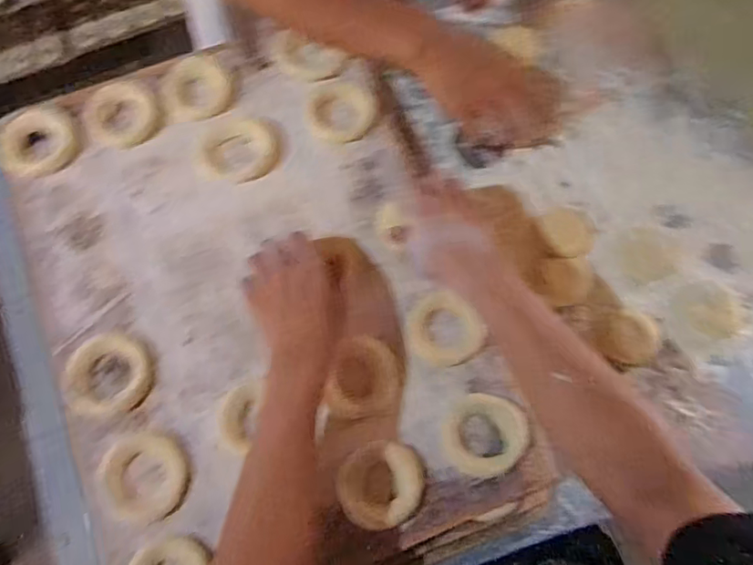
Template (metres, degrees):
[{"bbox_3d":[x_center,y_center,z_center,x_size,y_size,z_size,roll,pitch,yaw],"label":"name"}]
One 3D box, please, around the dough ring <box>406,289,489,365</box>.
[{"bbox_3d":[0.067,0.049,0.573,0.066,0.013,0.073,-37,77,-9],"label":"dough ring"}]

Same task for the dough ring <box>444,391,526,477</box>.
[{"bbox_3d":[0.105,0.148,0.550,0.080,0.015,0.075,0,74,1],"label":"dough ring"}]

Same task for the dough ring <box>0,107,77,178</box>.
[{"bbox_3d":[-0.386,-0.157,0.632,0.089,0.014,0.078,-25,75,-6],"label":"dough ring"}]

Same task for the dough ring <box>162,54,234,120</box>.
[{"bbox_3d":[-0.208,-0.233,0.659,0.075,0.015,0.083,-1,74,1],"label":"dough ring"}]

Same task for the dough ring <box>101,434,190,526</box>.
[{"bbox_3d":[-0.219,0.184,0.534,0.071,0.014,0.079,-29,75,-7],"label":"dough ring"}]

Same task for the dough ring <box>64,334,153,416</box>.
[{"bbox_3d":[-0.270,0.091,0.570,0.079,0.017,0.078,0,74,1],"label":"dough ring"}]

